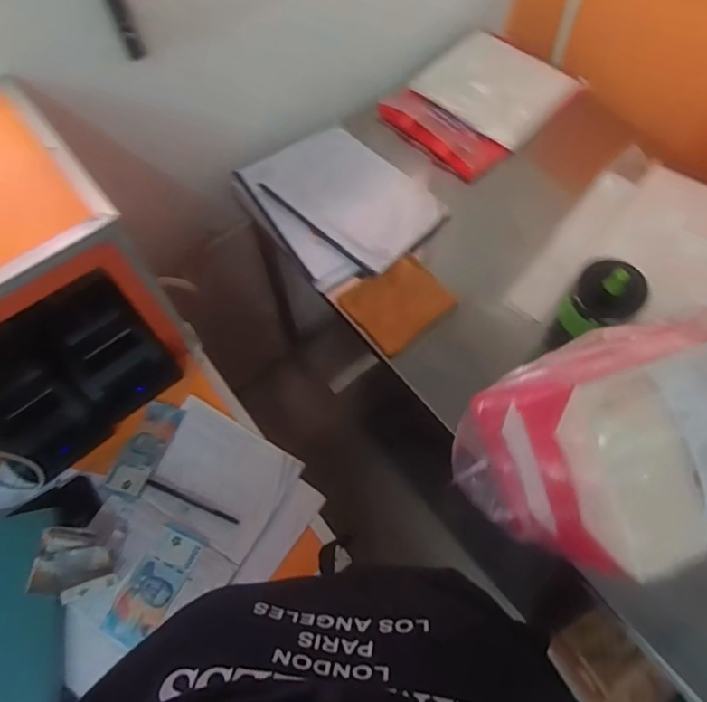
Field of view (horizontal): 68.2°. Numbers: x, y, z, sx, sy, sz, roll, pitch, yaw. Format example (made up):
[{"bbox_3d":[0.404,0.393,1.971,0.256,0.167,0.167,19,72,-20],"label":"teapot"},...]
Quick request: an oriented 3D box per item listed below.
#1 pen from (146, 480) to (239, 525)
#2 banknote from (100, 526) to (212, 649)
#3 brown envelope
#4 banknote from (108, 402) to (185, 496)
[{"bbox_3d":[-0.227,0.213,0.739,0.143,0.007,0.009,20,66,10],"label":"pen"},{"bbox_3d":[-0.263,0.309,0.694,0.065,0.006,0.150,24,67,12],"label":"banknote"},{"bbox_3d":[0.072,-0.089,0.869,0.158,0.010,0.139,-41,70,-17],"label":"brown envelope"},{"bbox_3d":[-0.306,0.143,0.773,0.061,0.008,0.137,17,65,12],"label":"banknote"}]

